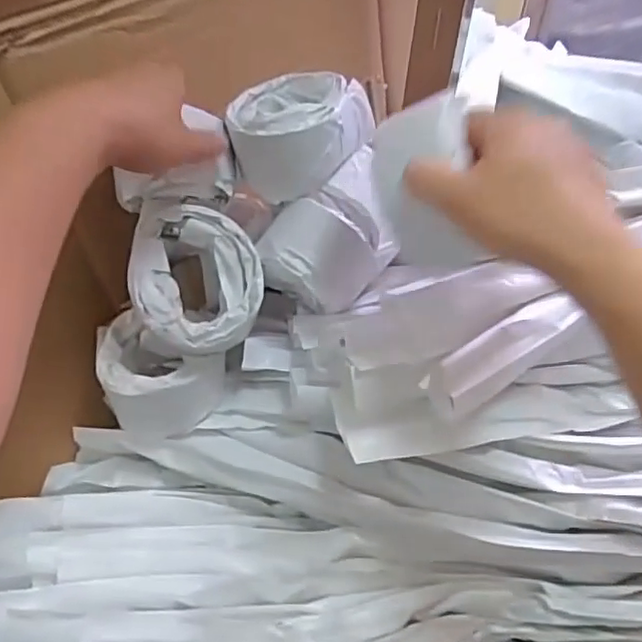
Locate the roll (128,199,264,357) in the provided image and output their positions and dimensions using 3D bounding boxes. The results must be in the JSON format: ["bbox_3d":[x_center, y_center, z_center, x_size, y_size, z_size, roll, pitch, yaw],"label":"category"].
[{"bbox_3d":[-0.087,-0.033,0.434,0.087,0.060,0.094,-9,83,-7],"label":"roll"}]

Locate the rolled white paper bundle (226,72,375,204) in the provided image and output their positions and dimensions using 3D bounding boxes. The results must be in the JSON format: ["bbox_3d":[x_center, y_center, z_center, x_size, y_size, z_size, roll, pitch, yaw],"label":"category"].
[{"bbox_3d":[-0.017,-0.137,0.454,0.102,0.065,0.093,-35,57,-30],"label":"rolled white paper bundle"}]

